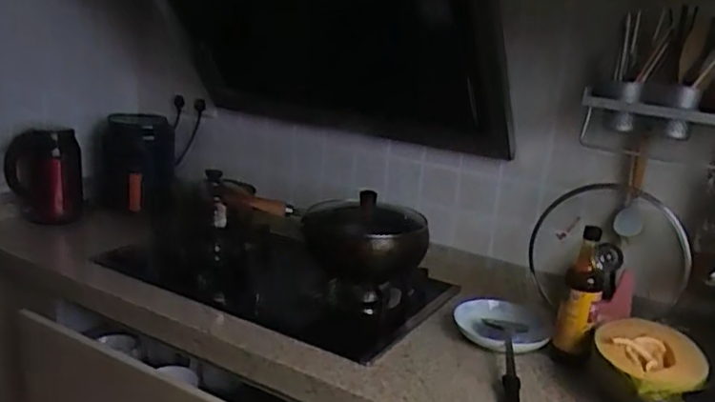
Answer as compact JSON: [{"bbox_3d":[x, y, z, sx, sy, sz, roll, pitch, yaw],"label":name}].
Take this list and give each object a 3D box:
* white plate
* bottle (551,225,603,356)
[{"bbox_3d":[0.297,0.253,1.317,0.184,0.024,0.206,6,17,9],"label":"white plate"},{"bbox_3d":[0.419,0.176,1.196,0.072,0.244,0.066,10,18,22],"label":"bottle"}]

